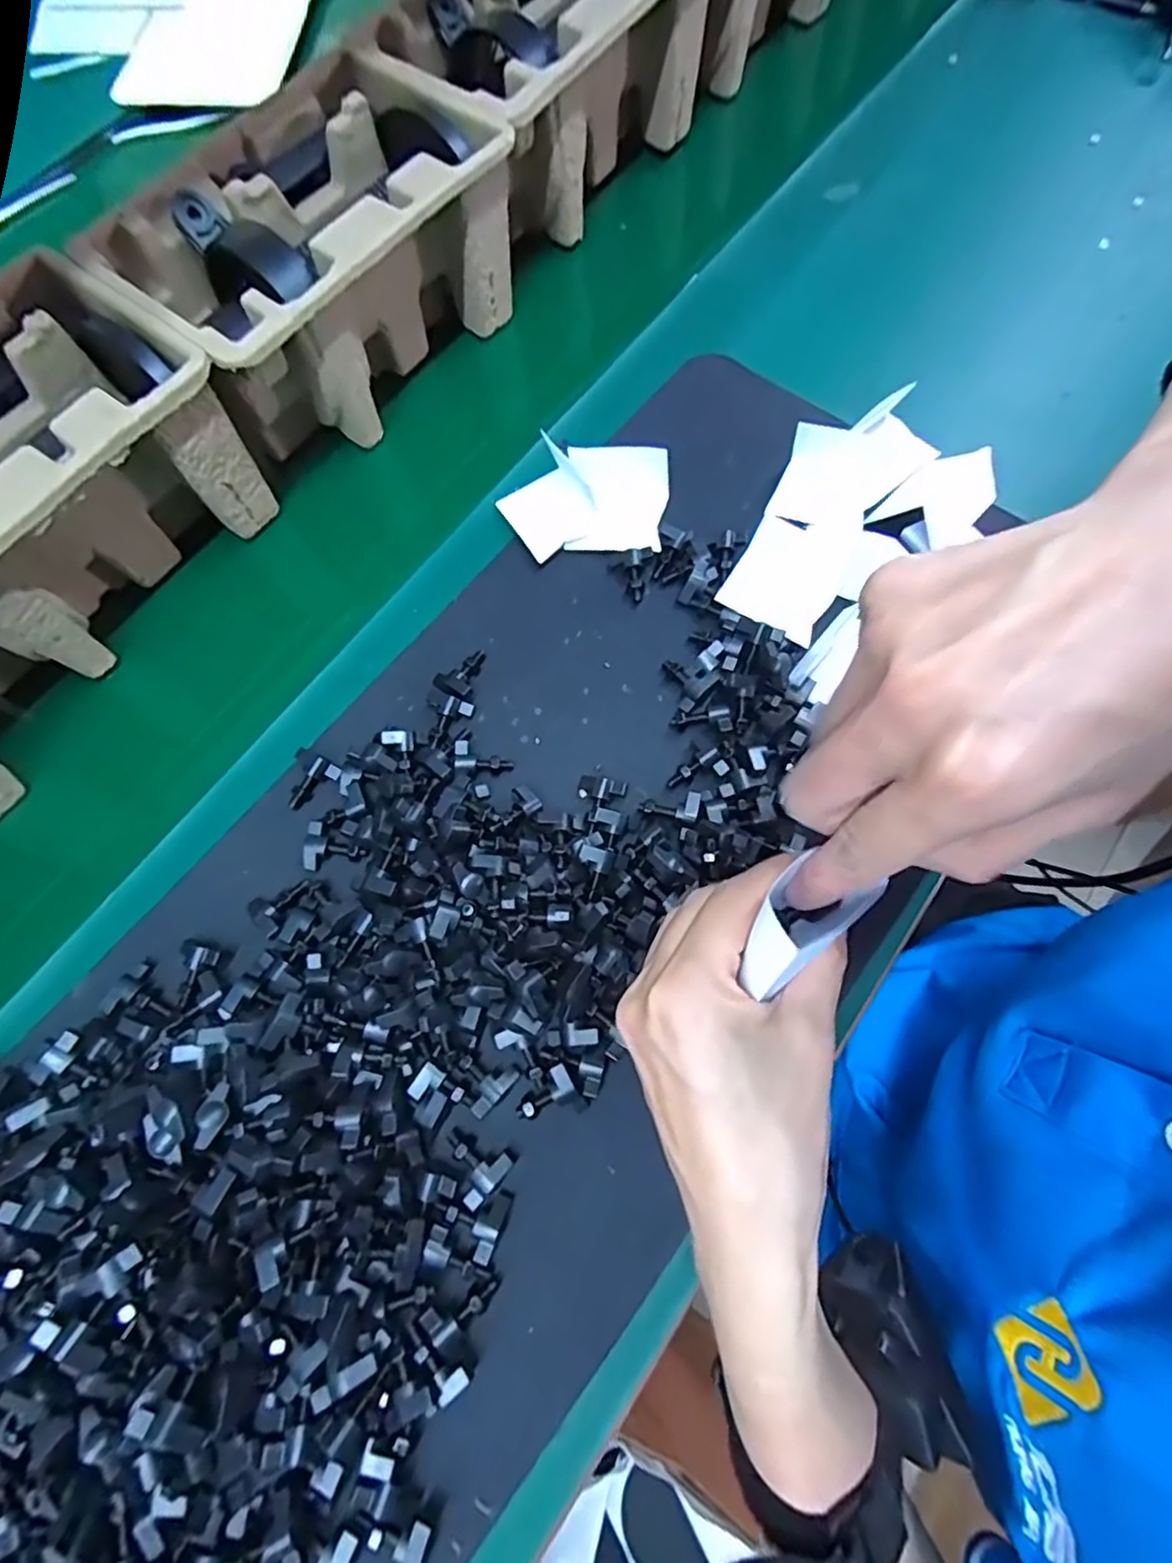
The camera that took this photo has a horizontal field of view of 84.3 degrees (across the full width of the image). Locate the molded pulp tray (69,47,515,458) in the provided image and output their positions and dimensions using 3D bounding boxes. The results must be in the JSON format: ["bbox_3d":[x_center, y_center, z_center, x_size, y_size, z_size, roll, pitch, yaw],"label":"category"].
[{"bbox_3d":[-0.161,-0.321,0.413,0.140,0.102,0.222,37,81,12],"label":"molded pulp tray"}]

